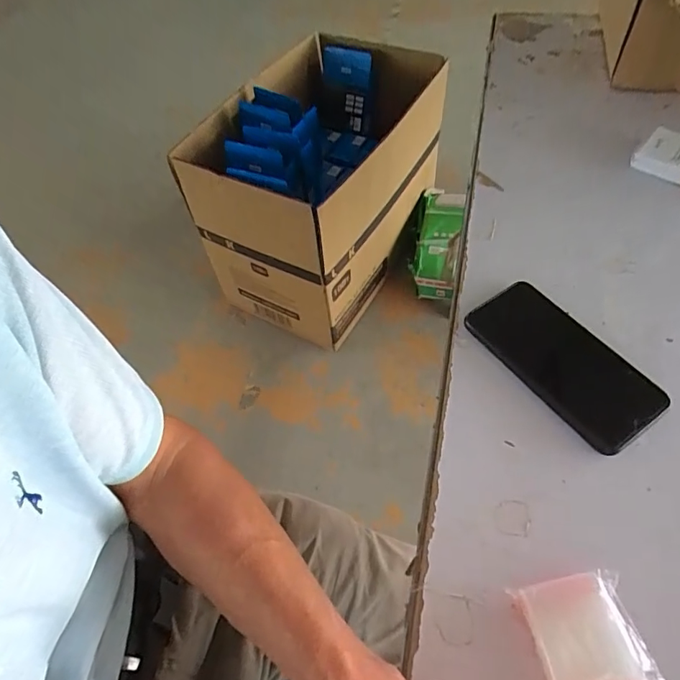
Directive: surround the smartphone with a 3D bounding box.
[{"bbox_3d":[0.183,0.016,0.407,0.074,0.015,0.158,-30,60,-18],"label":"smartphone"}]

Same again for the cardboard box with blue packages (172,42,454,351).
[{"bbox_3d":[-0.019,-0.433,1.338,0.409,0.508,0.742,25,61,21],"label":"cardboard box with blue packages"}]

